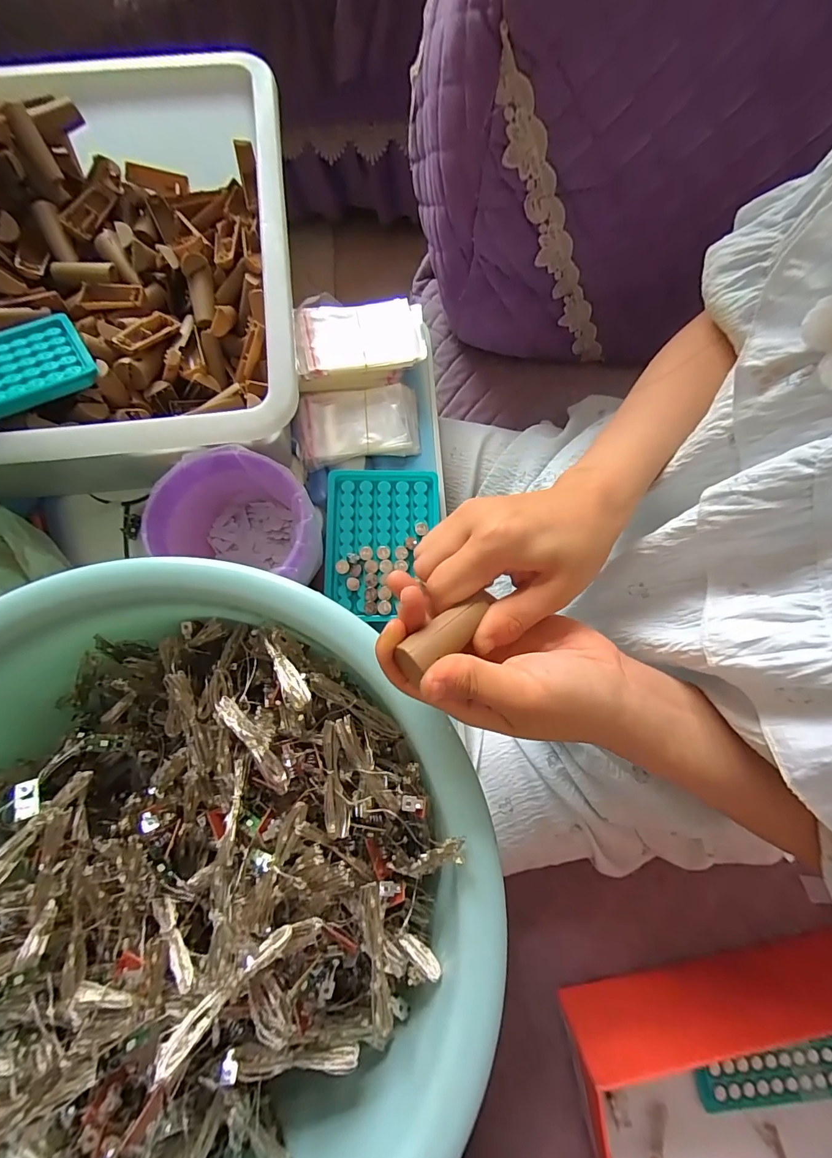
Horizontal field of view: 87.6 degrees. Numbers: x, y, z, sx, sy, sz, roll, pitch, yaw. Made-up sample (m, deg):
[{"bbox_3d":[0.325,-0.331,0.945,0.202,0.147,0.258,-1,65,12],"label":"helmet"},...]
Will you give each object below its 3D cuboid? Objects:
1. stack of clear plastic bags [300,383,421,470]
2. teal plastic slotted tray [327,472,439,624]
[{"bbox_3d":[-0.052,-0.143,0.399,0.108,0.015,0.068,-9,78,-2],"label":"stack of clear plastic bags"},{"bbox_3d":[-0.029,-0.032,0.366,0.096,0.009,0.126,-2,78,0],"label":"teal plastic slotted tray"}]

